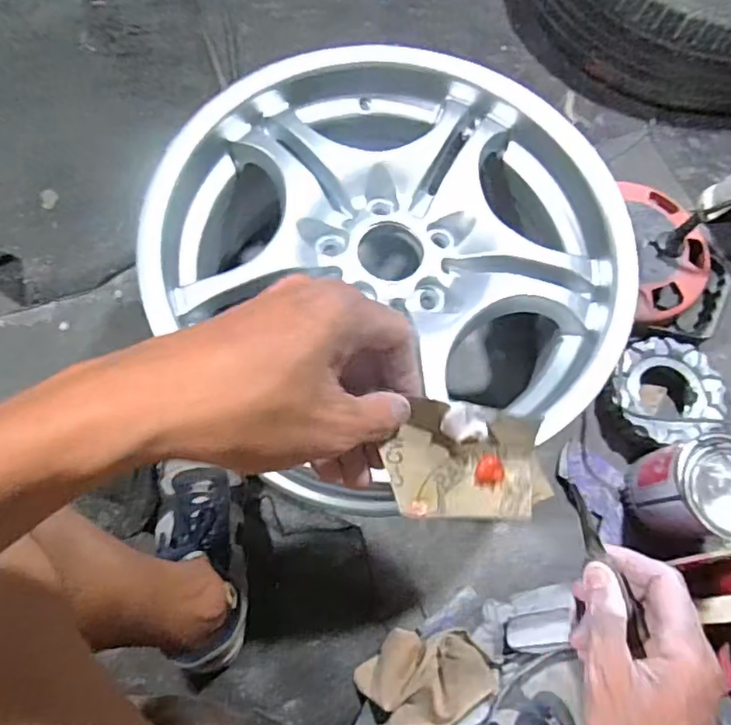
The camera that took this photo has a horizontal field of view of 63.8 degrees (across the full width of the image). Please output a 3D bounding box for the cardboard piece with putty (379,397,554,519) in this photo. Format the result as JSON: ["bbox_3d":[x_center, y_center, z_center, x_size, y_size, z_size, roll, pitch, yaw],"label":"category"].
[{"bbox_3d":[0.052,0.049,0.292,0.081,0.016,0.059,0,88,-14],"label":"cardboard piece with putty"}]

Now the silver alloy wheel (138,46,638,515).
[{"bbox_3d":[0.024,-0.094,0.661,0.441,0.252,0.468,0,71,0],"label":"silver alloy wheel"}]

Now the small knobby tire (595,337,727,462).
[{"bbox_3d":[0.369,0.039,0.743,0.146,0.053,0.130,-16,72,-6],"label":"small knobby tire"}]

